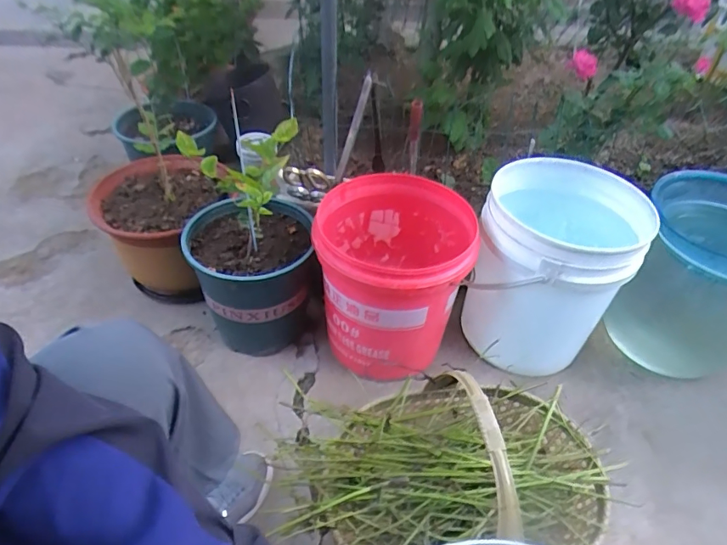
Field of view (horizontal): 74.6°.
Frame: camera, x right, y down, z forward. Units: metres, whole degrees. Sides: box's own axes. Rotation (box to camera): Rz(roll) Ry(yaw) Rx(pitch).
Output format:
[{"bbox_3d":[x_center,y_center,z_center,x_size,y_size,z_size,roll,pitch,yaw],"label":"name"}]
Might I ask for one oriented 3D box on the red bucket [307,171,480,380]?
[{"bbox_3d":[0.045,0.016,0.966,0.275,0.325,0.272,1,41,-1],"label":"red bucket"}]

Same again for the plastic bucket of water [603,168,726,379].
[{"bbox_3d":[0.726,0.007,1.034,0.282,0.349,0.303,3,43,-3],"label":"plastic bucket of water"}]

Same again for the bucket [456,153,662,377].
[{"bbox_3d":[0.367,-0.005,0.984,0.276,0.342,0.280,21,45,16],"label":"bucket"}]

